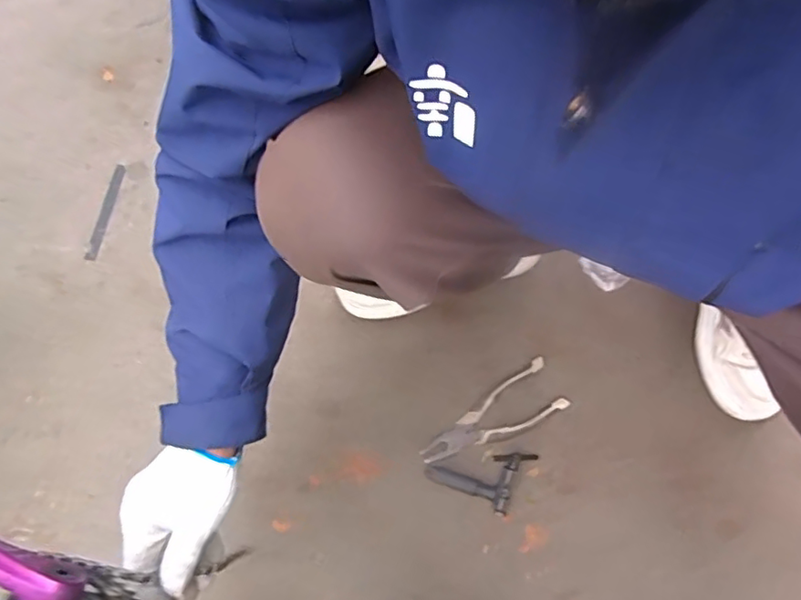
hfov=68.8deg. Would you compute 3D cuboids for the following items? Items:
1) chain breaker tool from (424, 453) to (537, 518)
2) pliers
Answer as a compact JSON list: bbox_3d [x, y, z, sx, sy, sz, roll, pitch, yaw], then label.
[{"bbox_3d":[0.099,0.203,0.714,0.112,0.042,0.083,26,74,9],"label":"chain breaker tool"},{"bbox_3d":[0.112,0.146,0.735,0.192,0.015,0.068,-27,74,-8],"label":"pliers"}]

